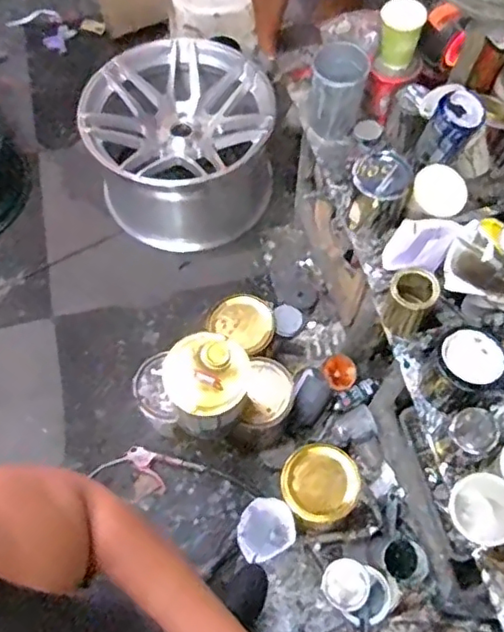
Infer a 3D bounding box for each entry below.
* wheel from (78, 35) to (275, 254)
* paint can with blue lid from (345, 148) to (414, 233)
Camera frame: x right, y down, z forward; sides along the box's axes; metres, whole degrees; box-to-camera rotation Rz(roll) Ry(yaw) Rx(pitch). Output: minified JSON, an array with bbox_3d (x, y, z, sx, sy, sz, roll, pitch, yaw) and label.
[{"bbox_3d":[-0.210,-0.515,1.723,0.494,0.296,0.502,0,65,-1],"label":"wheel"},{"bbox_3d":[0.220,-0.216,1.027,0.098,0.113,0.114,12,65,5],"label":"paint can with blue lid"}]

